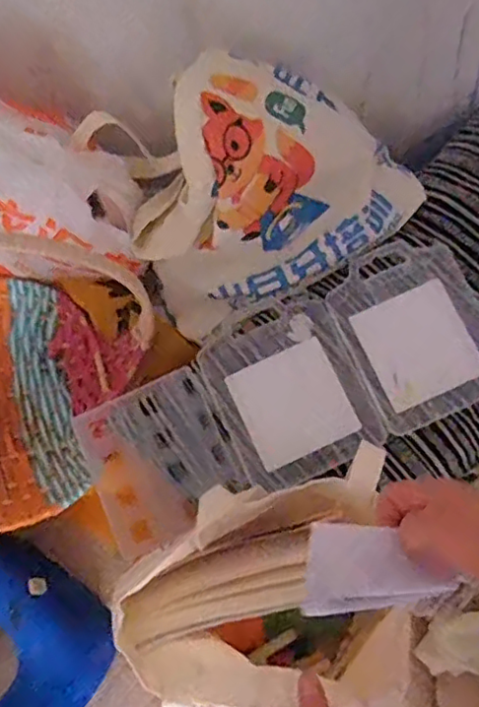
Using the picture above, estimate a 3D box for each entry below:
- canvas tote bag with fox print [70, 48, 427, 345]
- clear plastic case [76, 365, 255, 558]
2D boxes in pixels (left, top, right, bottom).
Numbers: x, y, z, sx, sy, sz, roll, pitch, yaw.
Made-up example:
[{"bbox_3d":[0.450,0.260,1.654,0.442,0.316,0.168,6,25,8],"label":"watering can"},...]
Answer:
[{"bbox_3d":[0.039,-0.204,0.684,0.339,0.254,0.235,-19,63,-7],"label":"canvas tote bag with fox print"},{"bbox_3d":[-0.086,0.114,0.660,0.148,0.023,0.160,-27,83,-2],"label":"clear plastic case"}]

